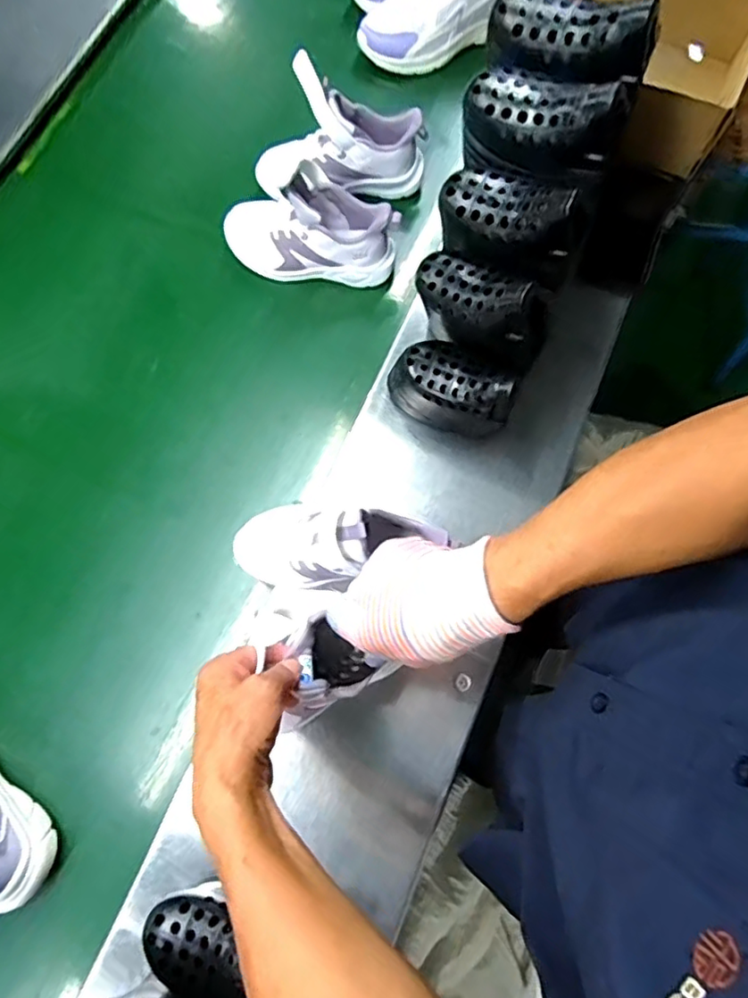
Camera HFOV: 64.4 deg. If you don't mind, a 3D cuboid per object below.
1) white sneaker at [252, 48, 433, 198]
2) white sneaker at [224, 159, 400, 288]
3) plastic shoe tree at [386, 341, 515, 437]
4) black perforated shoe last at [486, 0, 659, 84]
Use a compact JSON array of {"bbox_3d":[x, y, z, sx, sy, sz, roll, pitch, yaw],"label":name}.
[{"bbox_3d":[-0.041,-0.436,0.721,0.205,0.140,0.072,-3,72,-1],"label":"white sneaker"},{"bbox_3d":[-0.078,-0.324,0.708,0.205,0.109,0.076,8,72,3],"label":"white sneaker"},{"bbox_3d":[0.077,-0.114,0.624,0.126,0.111,0.075,12,73,4],"label":"plastic shoe tree"},{"bbox_3d":[0.184,-0.442,0.567,0.155,0.062,0.072,25,76,19],"label":"black perforated shoe last"}]

